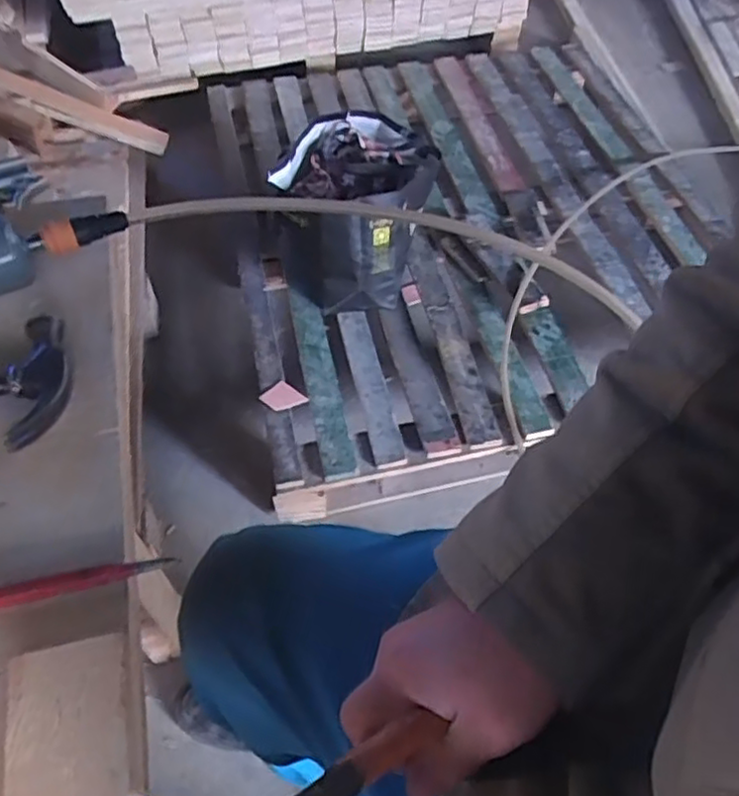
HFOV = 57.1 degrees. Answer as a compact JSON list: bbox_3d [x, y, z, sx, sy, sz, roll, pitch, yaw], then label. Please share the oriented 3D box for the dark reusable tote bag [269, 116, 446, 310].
[{"bbox_3d":[-0.029,-0.327,1.192,0.255,0.191,0.285,9,55,5],"label":"dark reusable tote bag"}]

